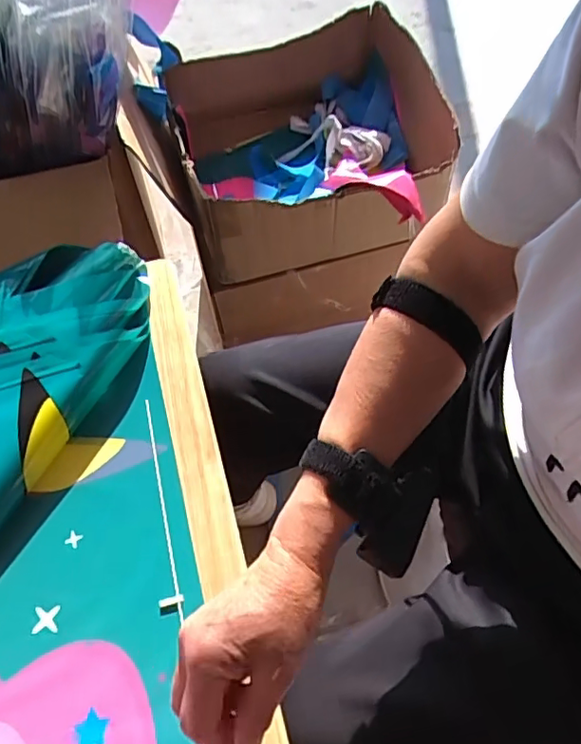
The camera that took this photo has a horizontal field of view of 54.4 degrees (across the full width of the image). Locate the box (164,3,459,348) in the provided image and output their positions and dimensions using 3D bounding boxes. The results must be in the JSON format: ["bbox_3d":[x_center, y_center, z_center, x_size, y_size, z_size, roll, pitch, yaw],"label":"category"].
[{"bbox_3d":[0.031,-0.323,0.939,0.371,0.292,0.413,-11,63,-3],"label":"box"}]

